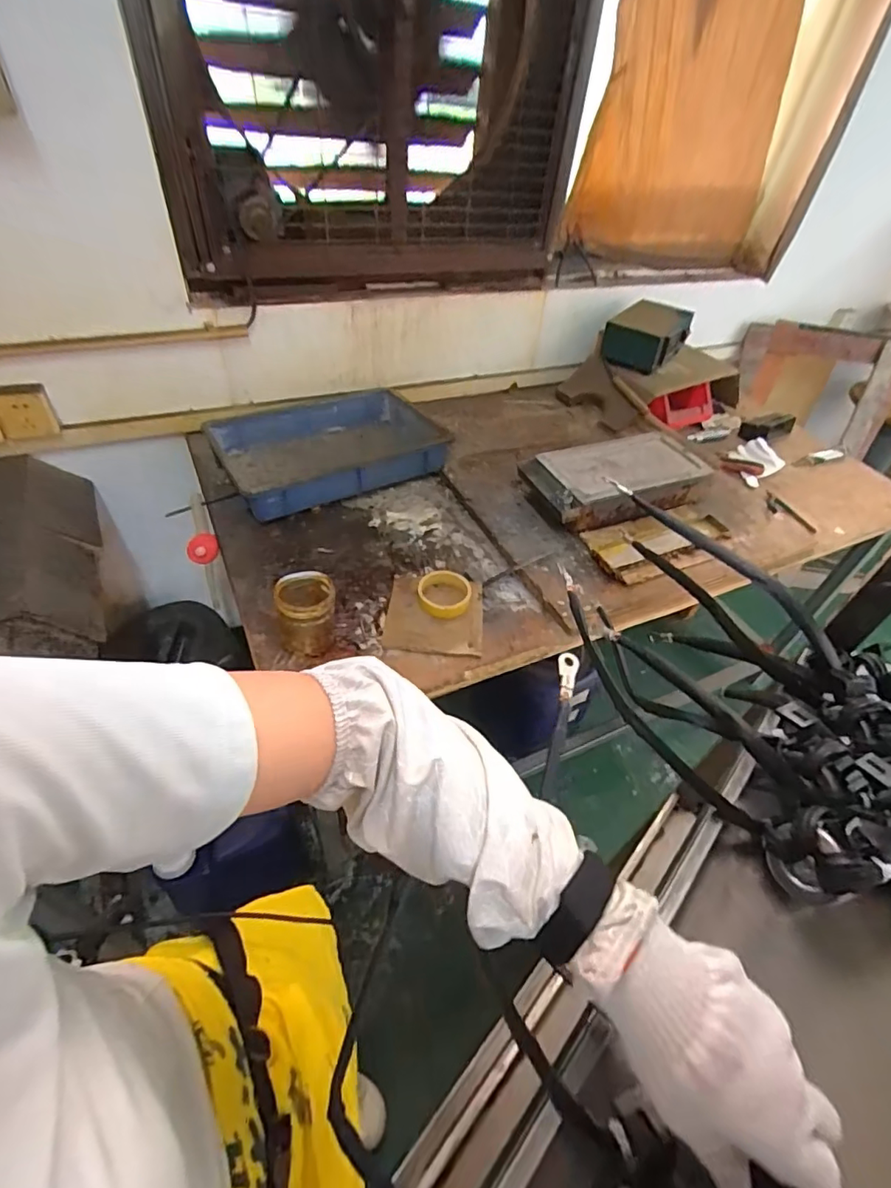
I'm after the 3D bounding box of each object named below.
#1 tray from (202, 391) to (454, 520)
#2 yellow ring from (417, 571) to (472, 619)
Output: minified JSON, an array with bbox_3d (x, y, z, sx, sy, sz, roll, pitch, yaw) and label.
[{"bbox_3d":[-0.235,-0.300,1.123,0.458,0.104,0.343,-18,51,-22],"label":"tray"},{"bbox_3d":[-0.002,-0.001,0.901,0.089,0.020,0.103,3,46,-3],"label":"yellow ring"}]

